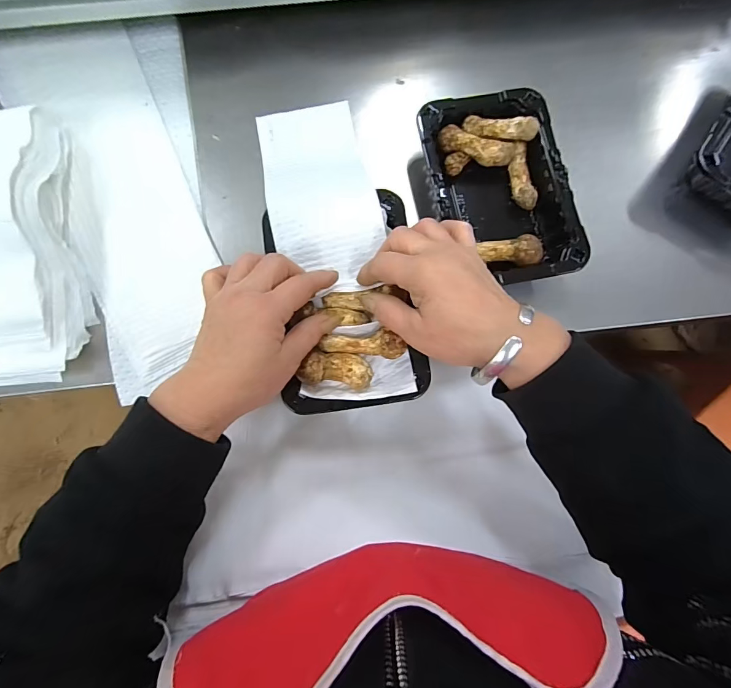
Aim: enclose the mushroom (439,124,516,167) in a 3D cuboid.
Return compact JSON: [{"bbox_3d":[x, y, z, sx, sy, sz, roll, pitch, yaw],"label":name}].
[{"bbox_3d":[0.109,-0.193,0.369,0.073,0.018,0.022,19,82,1],"label":"mushroom"}]

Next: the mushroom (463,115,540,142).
[{"bbox_3d":[0.130,-0.208,0.365,0.068,0.022,0.018,7,82,-1],"label":"mushroom"}]

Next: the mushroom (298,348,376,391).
[{"bbox_3d":[-0.022,0.021,0.311,0.055,0.021,0.029,7,82,-1],"label":"mushroom"}]

